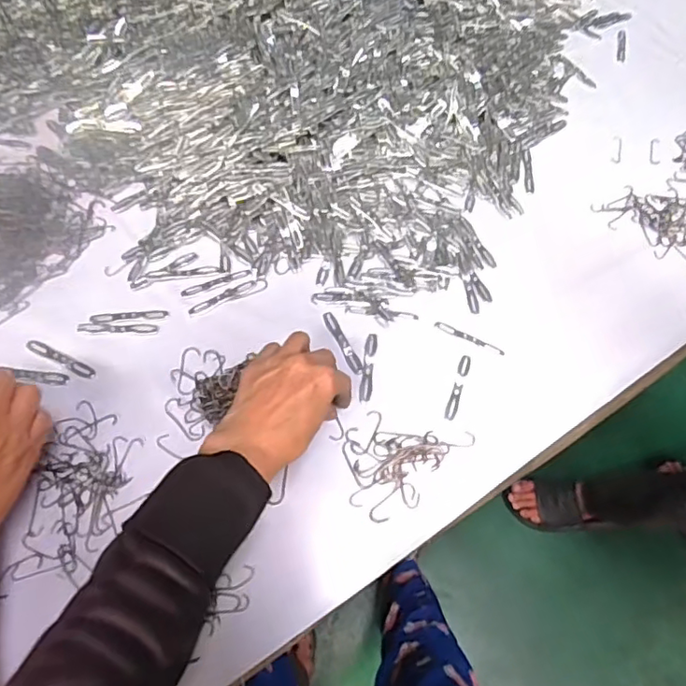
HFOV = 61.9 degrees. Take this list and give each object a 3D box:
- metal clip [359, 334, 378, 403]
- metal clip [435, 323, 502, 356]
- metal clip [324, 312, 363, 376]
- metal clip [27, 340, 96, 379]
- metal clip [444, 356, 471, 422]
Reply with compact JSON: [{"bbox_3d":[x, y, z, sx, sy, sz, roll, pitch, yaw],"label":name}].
[{"bbox_3d":[0.023,0.022,0.523,0.011,0.004,0.067,8,61,0],"label":"metal clip"},{"bbox_3d":[0.120,-0.005,0.540,0.068,0.004,0.008,26,63,10],"label":"metal clip"},{"bbox_3d":[0.000,-0.001,0.531,0.011,0.004,0.068,-23,65,-15],"label":"metal clip"},{"bbox_3d":[-0.249,0.014,0.504,0.070,0.004,0.011,25,63,9],"label":"metal clip"},{"bbox_3d":[0.104,0.039,0.516,0.011,0.004,0.067,19,62,6],"label":"metal clip"}]

